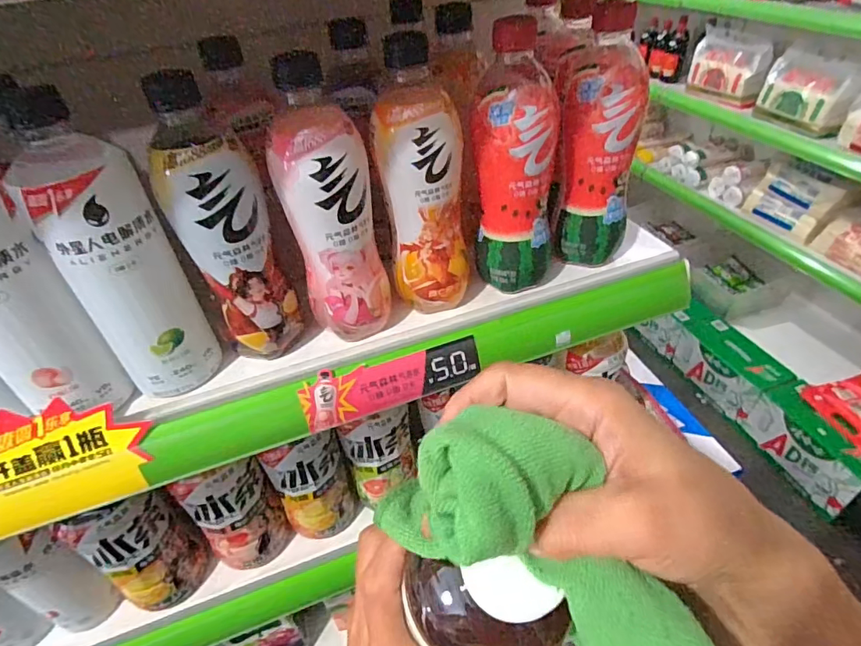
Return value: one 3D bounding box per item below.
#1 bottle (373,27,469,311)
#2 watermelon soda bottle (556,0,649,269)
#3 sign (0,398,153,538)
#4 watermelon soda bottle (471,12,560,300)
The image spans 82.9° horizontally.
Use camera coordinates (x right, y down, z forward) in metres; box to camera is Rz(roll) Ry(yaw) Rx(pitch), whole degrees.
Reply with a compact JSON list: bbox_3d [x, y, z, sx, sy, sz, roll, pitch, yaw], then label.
[{"bbox_3d":[-0.005,-0.097,0.384,0.066,0.180,0.058,0,42,5],"label":"bottle"},{"bbox_3d":[0.141,-0.145,0.411,0.063,0.189,0.065,-25,45,-21],"label":"watermelon soda bottle"},{"bbox_3d":[-0.270,0.101,0.344,0.127,0.085,0.007,-16,21,-10],"label":"sign"},{"bbox_3d":[0.068,-0.120,0.388,0.063,0.193,0.062,-3,42,3],"label":"watermelon soda bottle"}]

